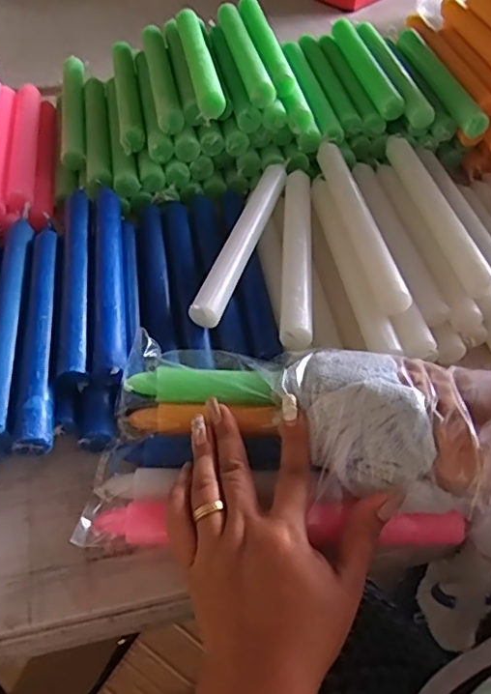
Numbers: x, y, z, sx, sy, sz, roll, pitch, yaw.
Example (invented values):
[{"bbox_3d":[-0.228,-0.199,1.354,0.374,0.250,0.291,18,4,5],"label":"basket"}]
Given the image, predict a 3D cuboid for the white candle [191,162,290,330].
[{"bbox_3d":[0.003,-0.097,0.447,0.024,0.016,0.206,16,52,10],"label":"white candle"}]

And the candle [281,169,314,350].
[{"bbox_3d":[0.042,-0.081,0.434,0.023,0.017,0.195,4,51,1],"label":"candle"}]

